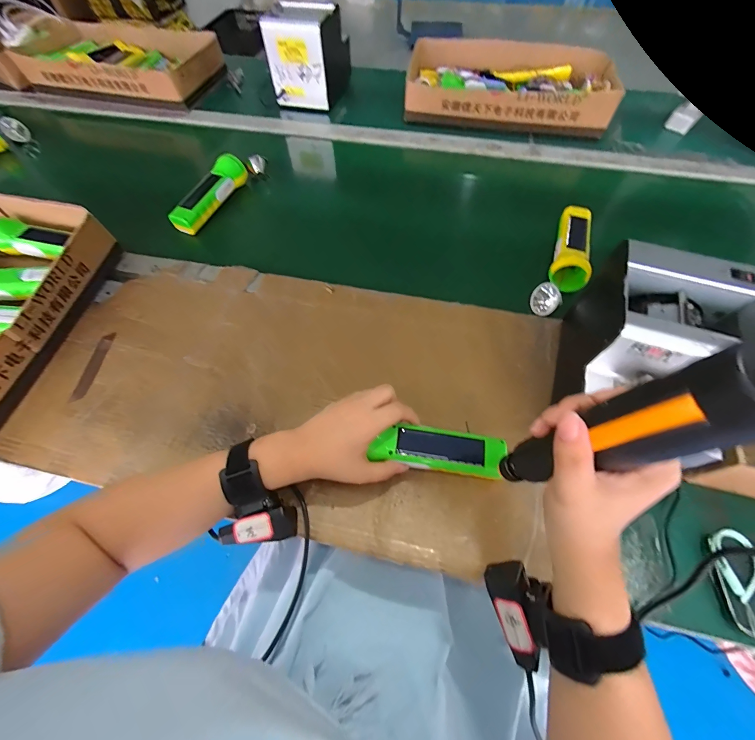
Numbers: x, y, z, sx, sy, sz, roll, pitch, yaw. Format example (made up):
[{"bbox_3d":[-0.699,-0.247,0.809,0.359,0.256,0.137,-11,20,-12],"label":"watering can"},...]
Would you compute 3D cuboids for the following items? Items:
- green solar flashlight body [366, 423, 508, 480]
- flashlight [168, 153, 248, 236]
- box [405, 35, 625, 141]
[{"bbox_3d":[0.065,0.087,0.368,0.135,0.033,0.039,7,59,-1],"label":"green solar flashlight body"},{"bbox_3d":[-0.303,-0.314,0.612,0.057,0.056,0.178,17,62,11],"label":"flashlight"},{"bbox_3d":[0.287,-0.626,0.752,0.426,0.079,0.235,9,61,6],"label":"box"}]

